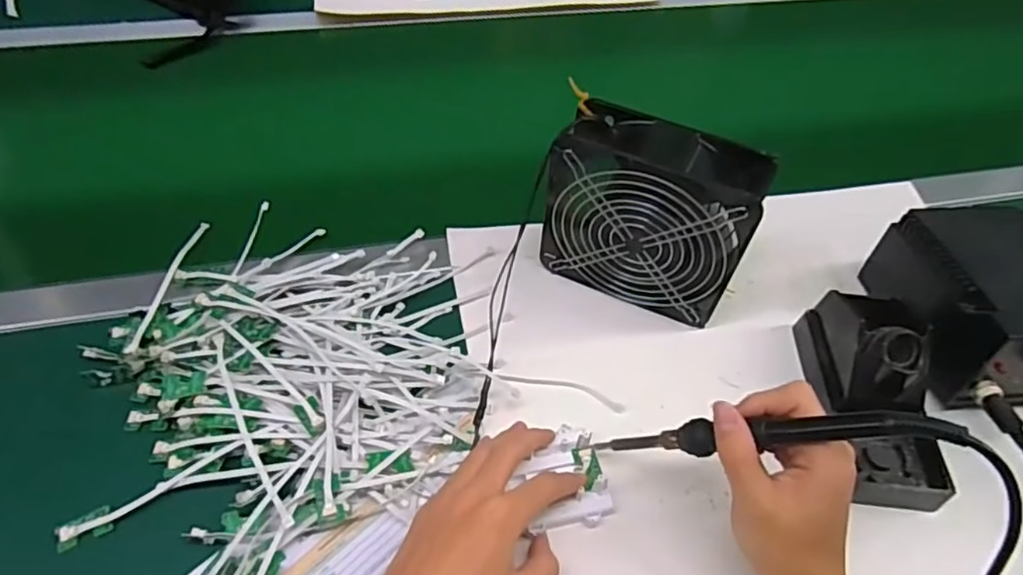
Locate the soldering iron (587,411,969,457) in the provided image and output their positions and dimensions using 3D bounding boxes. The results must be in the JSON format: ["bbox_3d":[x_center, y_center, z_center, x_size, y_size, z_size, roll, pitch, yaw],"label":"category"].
[{"bbox_3d":[0.131,0.084,0.355,0.014,0.207,0.016,47,50,-23],"label":"soldering iron"}]

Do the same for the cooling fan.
[{"bbox_3d":[0.106,-0.056,0.500,0.155,0.142,0.064,21,53,12],"label":"cooling fan"}]

